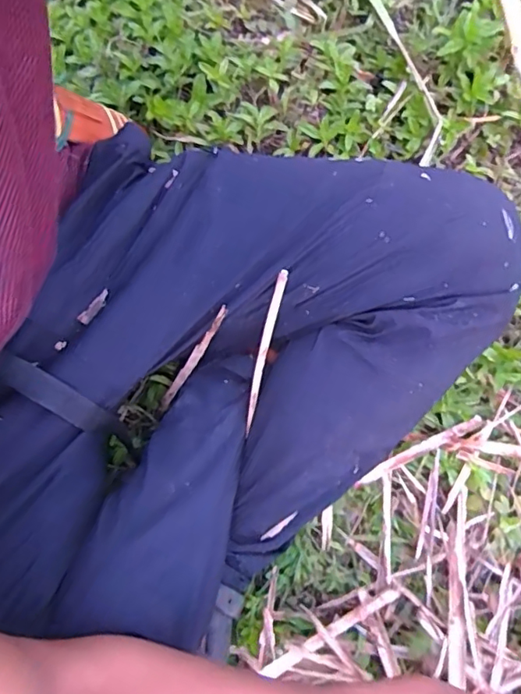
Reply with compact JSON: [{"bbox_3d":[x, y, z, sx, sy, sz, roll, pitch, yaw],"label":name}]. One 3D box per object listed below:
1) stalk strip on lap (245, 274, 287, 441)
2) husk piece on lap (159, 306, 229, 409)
[{"bbox_3d":[0.002,0.008,0.461,0.009,0.010,0.152,14,114,3],"label":"stalk strip on lap"},{"bbox_3d":[-0.068,0.020,0.497,0.010,0.183,0.011,-28,75,-39],"label":"husk piece on lap"}]

